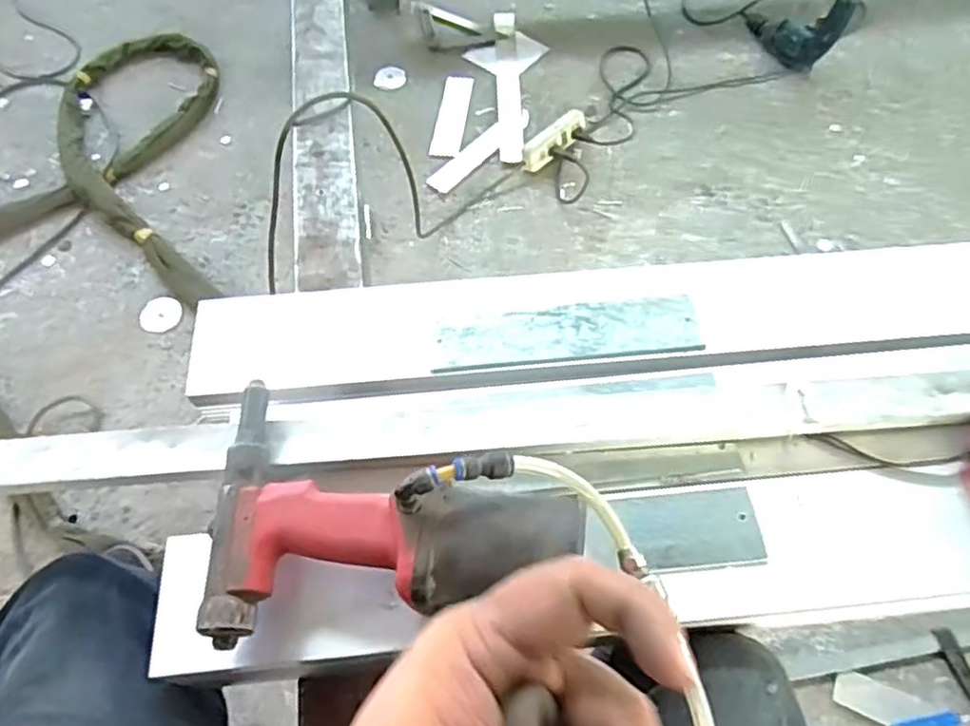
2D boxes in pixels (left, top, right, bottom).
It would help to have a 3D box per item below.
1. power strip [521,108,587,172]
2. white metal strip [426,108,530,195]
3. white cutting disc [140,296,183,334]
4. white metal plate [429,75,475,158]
[{"bbox_3d":[0.148,-0.464,1.435,0.177,0.042,0.054,-39,67,-19],"label":"power strip"},{"bbox_3d":[-0.006,-0.457,1.460,0.062,0.006,0.293,37,67,18],"label":"white metal strip"},{"bbox_3d":[-0.600,-0.088,1.271,0.081,0.007,0.075,-1,63,2],"label":"white cutting disc"},{"bbox_3d":[-0.072,-0.551,1.522,0.065,0.004,0.261,5,60,5],"label":"white metal plate"}]

